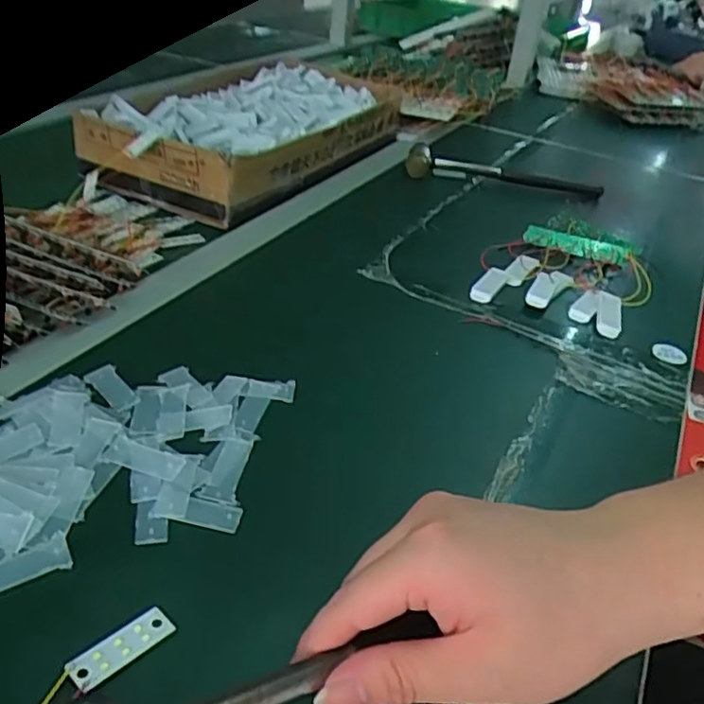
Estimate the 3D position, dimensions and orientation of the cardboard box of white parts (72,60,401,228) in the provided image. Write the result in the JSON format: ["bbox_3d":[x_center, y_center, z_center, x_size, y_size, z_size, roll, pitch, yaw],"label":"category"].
[{"bbox_3d":[-0.114,-0.278,0.794,0.215,0.074,0.398,23,38,20],"label":"cardboard box of white parts"}]

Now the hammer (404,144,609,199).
[{"bbox_3d":[0.196,-0.231,0.826,0.247,0.035,0.052,6,36,-3],"label":"hammer"}]

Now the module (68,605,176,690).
[{"bbox_3d":[-0.103,0.132,0.288,0.016,0.005,0.045,33,42,30],"label":"module"}]

